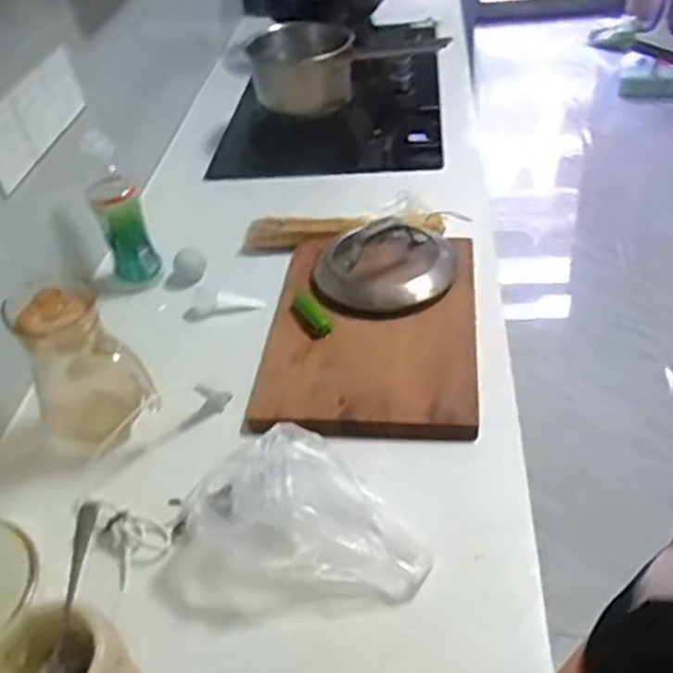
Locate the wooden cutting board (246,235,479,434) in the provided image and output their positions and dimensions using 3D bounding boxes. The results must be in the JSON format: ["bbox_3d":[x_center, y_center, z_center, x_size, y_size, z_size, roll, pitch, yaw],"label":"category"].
[{"bbox_3d":[0.042,-0.008,0.871,0.259,0.027,0.318,2,47,7],"label":"wooden cutting board"}]

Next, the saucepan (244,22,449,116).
[{"bbox_3d":[0.013,-0.519,1.295,0.338,0.123,0.179,-7,41,0],"label":"saucepan"}]

